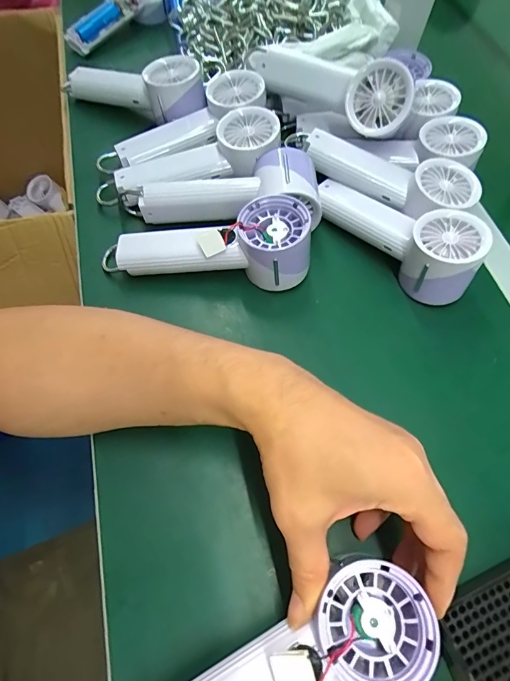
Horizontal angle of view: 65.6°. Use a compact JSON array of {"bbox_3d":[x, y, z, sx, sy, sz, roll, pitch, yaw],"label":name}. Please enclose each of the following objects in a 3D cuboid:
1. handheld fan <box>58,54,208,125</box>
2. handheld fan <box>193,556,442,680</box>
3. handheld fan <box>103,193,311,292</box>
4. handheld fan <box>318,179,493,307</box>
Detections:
[{"bbox_3d":[-0.141,-0.291,0.461,0.182,0.050,0.061,19,63,23],"label":"handheld fan"},{"bbox_3d":[0.007,0.184,0.210,0.189,0.031,0.059,-28,67,-4],"label":"handheld fan"},{"bbox_3d":[-0.046,-0.080,0.367,0.191,0.059,0.063,-5,62,9],"label":"handheld fan"},{"bbox_3d":[0.134,-0.106,0.377,0.059,0.067,0.164,-38,70,-19],"label":"handheld fan"}]

